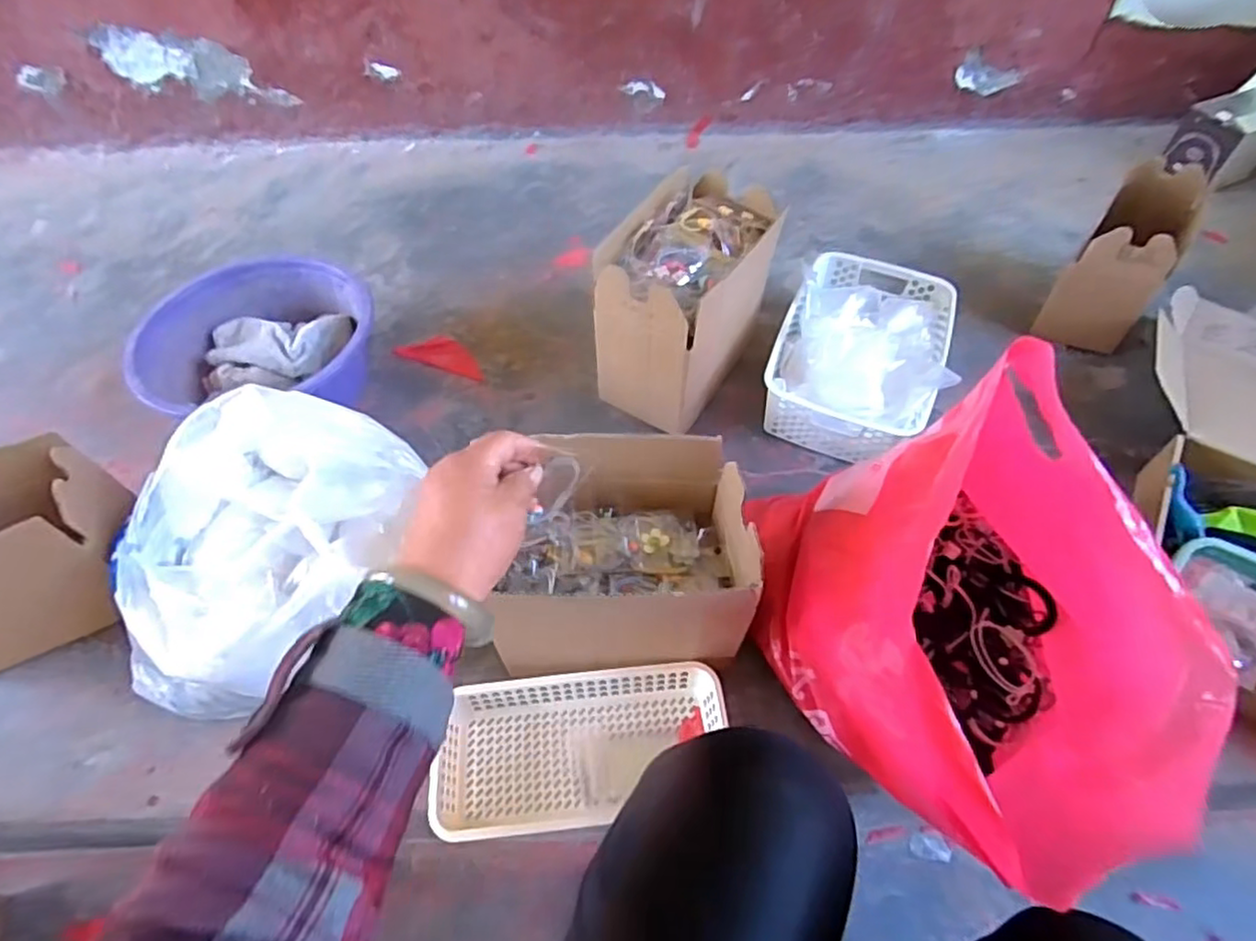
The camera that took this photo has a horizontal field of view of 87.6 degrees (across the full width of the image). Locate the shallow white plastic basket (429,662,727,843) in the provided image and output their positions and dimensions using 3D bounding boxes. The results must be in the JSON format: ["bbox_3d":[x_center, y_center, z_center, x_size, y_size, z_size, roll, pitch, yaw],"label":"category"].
[{"bbox_3d":[-0.041,0.259,0.612,0.263,0.056,0.127,-7,54,-4],"label":"shallow white plastic basket"}]

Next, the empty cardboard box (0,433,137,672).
[{"bbox_3d":[-0.583,0.099,0.636,0.223,0.190,0.127,-25,57,-16],"label":"empty cardboard box"}]

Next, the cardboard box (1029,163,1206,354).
[{"bbox_3d":[0.692,-0.295,0.924,0.111,0.183,0.222,32,60,22],"label":"cardboard box"}]

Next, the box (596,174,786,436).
[{"bbox_3d":[0.078,-0.210,0.824,0.143,0.218,0.251,28,59,20],"label":"box"}]

